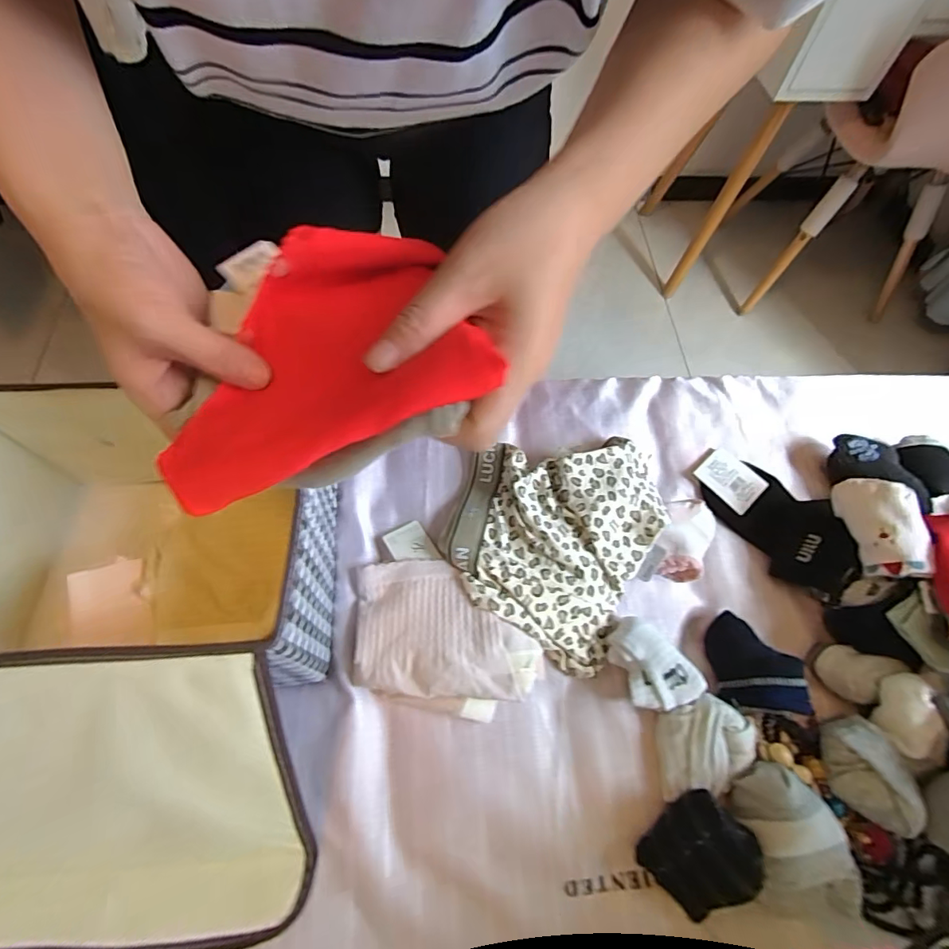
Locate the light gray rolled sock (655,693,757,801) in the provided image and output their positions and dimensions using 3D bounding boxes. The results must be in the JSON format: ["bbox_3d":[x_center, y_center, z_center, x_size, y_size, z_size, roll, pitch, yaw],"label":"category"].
[{"bbox_3d":[0.185,0.216,0.386,0.073,0.031,0.066,-4,64,-3],"label":"light gray rolled sock"}]

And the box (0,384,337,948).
[{"bbox_3d":[-0.248,0.133,0.333,0.261,0.164,0.348,2,64,-1],"label":"box"}]

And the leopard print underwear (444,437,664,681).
[{"bbox_3d":[0.071,0.043,0.450,0.179,0.033,0.204,26,66,11],"label":"leopard print underwear"}]

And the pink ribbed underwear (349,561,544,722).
[{"bbox_3d":[-0.027,0.137,0.411,0.163,0.023,0.117,8,64,2],"label":"pink ribbed underwear"}]

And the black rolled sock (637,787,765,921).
[{"bbox_3d":[0.164,0.272,0.346,0.065,0.046,0.070,40,70,16],"label":"black rolled sock"}]

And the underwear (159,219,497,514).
[{"bbox_3d":[-0.079,-0.055,0.223,0.155,0.065,0.127,-18,66,-10],"label":"underwear"}]

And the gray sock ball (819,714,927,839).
[{"bbox_3d":[0.295,0.224,0.362,0.047,0.030,0.074,1,64,-1],"label":"gray sock ball"}]

